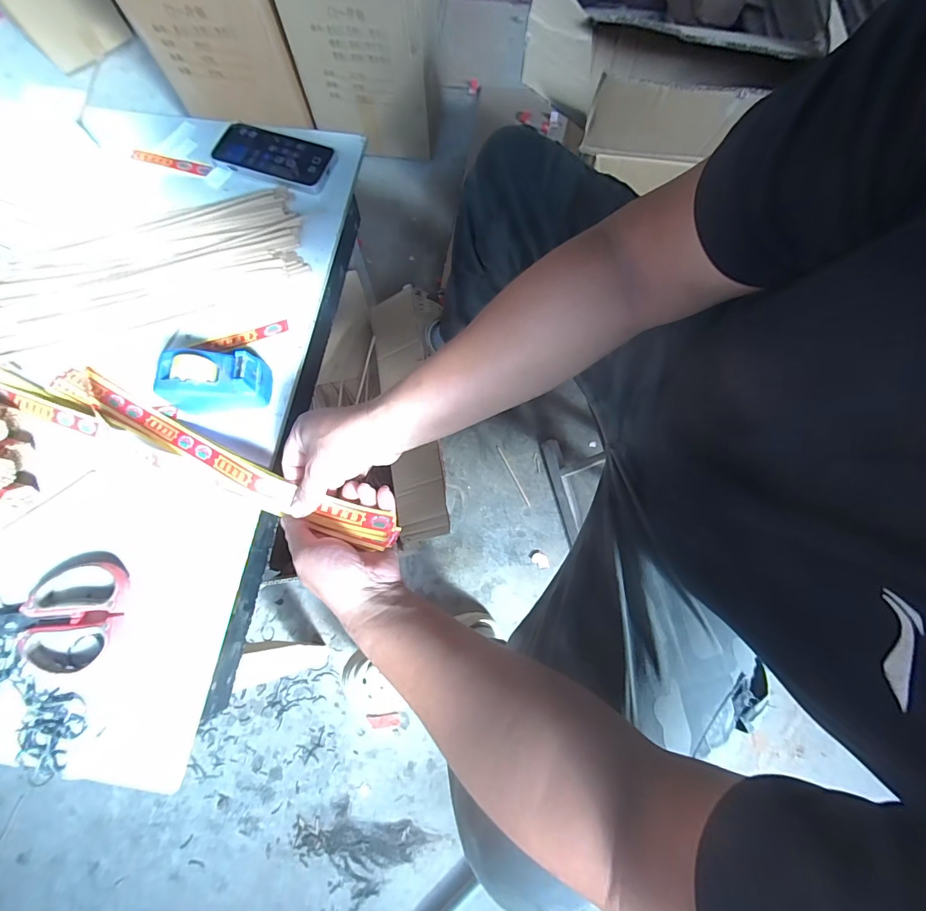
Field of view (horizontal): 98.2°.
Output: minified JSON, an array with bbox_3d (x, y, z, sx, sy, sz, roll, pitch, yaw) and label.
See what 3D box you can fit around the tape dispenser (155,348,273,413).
[{"bbox_3d":[-0.266,-0.078,0.433,0.100,0.057,0.058,-2,73,0],"label":"tape dispenser"}]

